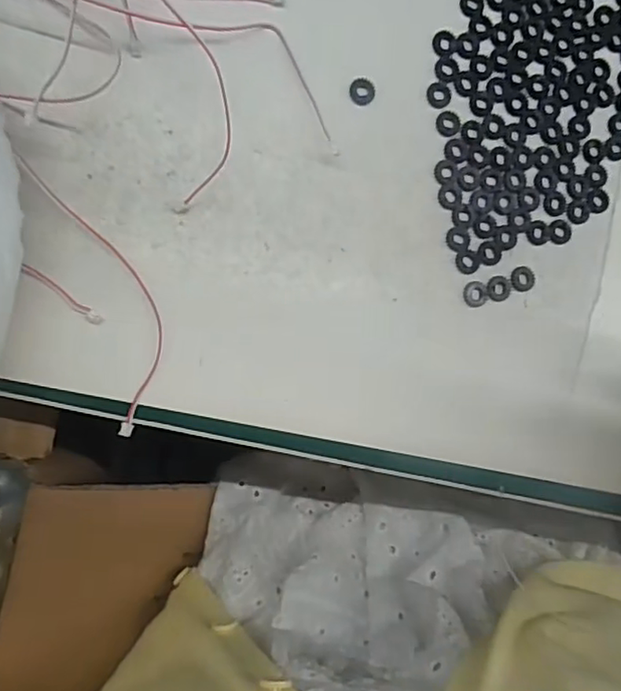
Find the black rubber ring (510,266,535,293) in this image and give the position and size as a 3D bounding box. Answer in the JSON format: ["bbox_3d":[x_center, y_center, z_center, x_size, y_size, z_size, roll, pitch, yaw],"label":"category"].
[{"bbox_3d":[0.091,-0.028,0.256,0.011,0.004,0.011,0,90,-10],"label":"black rubber ring"}]

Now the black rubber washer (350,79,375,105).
[{"bbox_3d":[0.022,-0.104,0.246,0.011,0.004,0.011,2,90,-10],"label":"black rubber washer"}]

